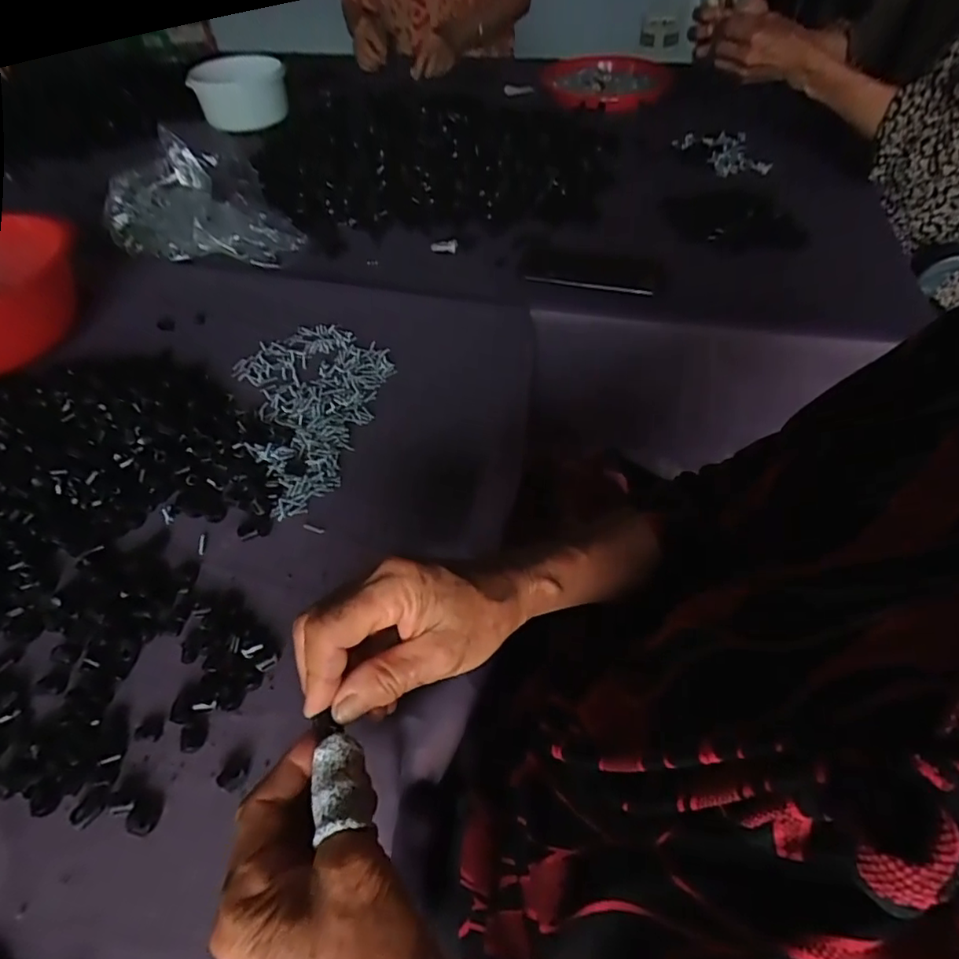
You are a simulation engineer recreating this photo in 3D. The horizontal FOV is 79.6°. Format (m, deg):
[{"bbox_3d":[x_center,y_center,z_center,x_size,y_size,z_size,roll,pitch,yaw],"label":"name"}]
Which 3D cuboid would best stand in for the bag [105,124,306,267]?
[{"bbox_3d":[-0.350,-0.339,0.696,0.182,0.095,0.222,-28,55,-21],"label":"bag"}]

